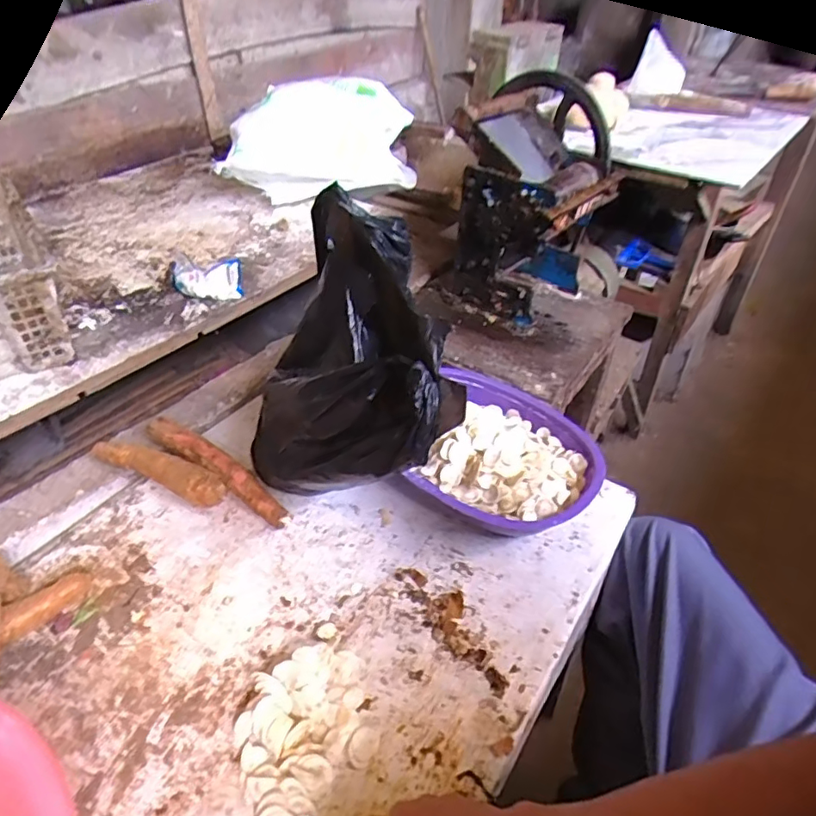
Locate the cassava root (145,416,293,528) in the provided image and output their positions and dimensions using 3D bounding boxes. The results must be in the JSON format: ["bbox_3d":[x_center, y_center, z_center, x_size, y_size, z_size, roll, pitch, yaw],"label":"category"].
[{"bbox_3d":[-0.243,0.074,0.715,0.249,0.028,0.036,26,49,26],"label":"cassava root"}]

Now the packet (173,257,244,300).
[{"bbox_3d":[-0.358,-0.225,1.000,0.125,0.072,0.035,-2,38,-7],"label":"packet"}]

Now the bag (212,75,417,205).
[{"bbox_3d":[-0.198,-0.681,1.378,0.517,0.206,0.329,-14,41,-21],"label":"bag"}]

